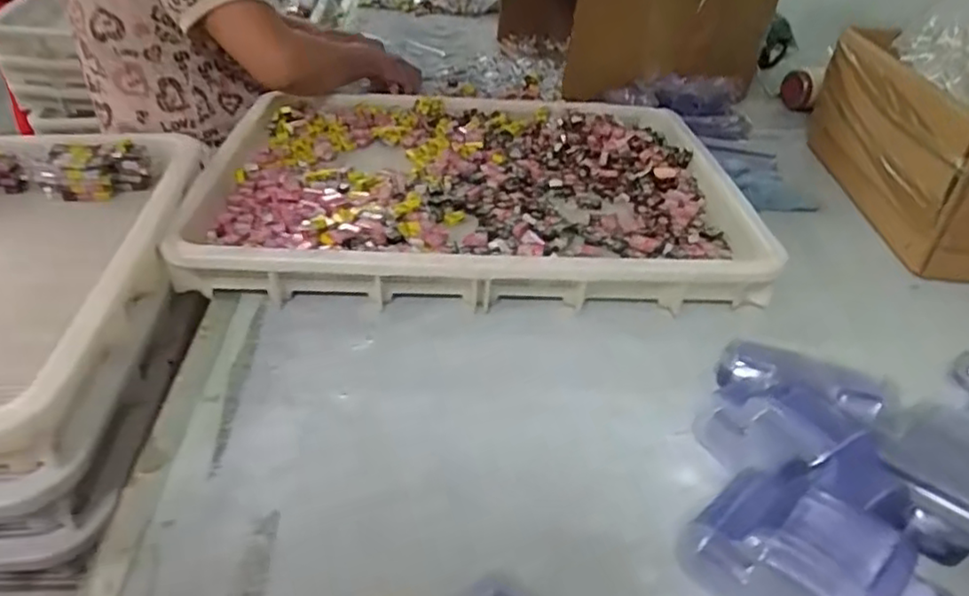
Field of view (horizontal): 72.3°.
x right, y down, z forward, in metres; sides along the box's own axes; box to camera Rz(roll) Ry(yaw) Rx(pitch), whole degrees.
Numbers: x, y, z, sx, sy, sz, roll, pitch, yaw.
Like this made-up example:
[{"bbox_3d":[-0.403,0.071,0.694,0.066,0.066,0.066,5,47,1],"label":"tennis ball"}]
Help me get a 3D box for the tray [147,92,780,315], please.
[{"bbox_3d":[-0.011,-0.139,0.843,0.642,0.085,0.478,0,36,-5],"label":"tray"}]

